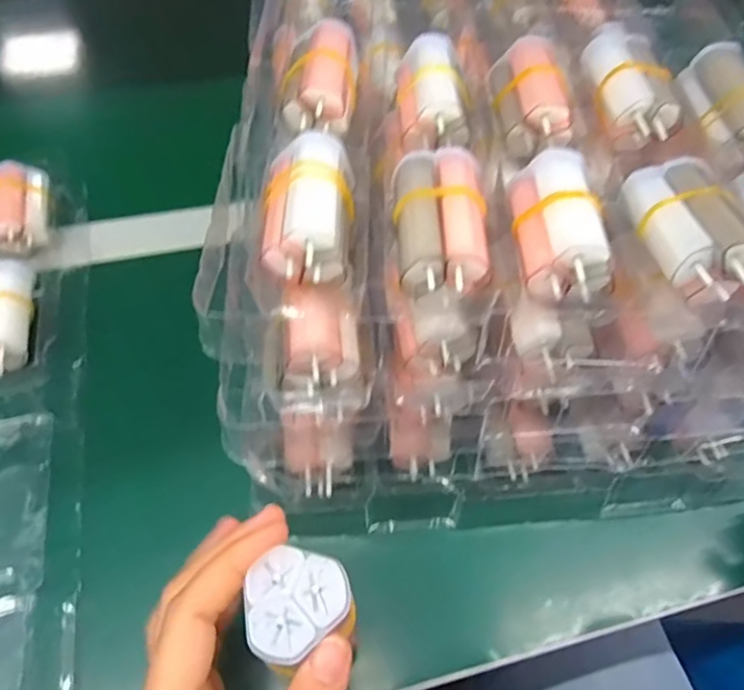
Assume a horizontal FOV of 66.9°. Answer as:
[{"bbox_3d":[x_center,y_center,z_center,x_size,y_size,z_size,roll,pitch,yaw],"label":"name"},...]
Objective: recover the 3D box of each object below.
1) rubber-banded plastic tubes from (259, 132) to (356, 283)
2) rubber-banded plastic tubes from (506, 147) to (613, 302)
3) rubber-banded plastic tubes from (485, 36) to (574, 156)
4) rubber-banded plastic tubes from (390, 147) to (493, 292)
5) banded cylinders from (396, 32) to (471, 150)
[{"bbox_3d":[-0.025,-0.058,0.233,0.034,0.025,0.066,5,55,1],"label":"rubber-banded plastic tubes"},{"bbox_3d":[0.076,-0.052,0.233,0.031,0.026,0.067,2,55,-1],"label":"rubber-banded plastic tubes"},{"bbox_3d":[0.080,-0.129,0.287,0.031,0.027,0.063,-2,56,-4],"label":"rubber-banded plastic tubes"},{"bbox_3d":[0.028,-0.052,0.227,0.036,0.014,0.067,0,55,-2],"label":"rubber-banded plastic tubes"},{"bbox_3d":[0.031,-0.129,0.285,0.034,0.026,0.065,2,55,-1],"label":"banded cylinders"}]

